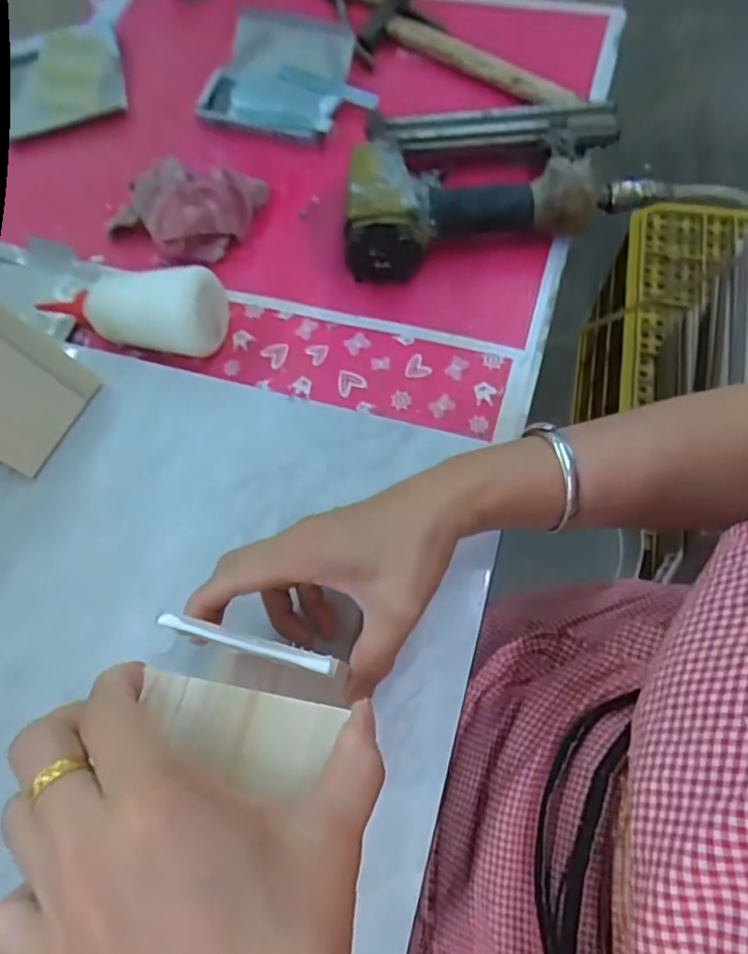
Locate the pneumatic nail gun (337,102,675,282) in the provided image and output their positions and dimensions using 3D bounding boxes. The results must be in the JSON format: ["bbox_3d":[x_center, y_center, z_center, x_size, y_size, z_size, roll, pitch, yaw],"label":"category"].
[{"bbox_3d":[0.090,-0.247,0.500,0.244,0.062,0.154,-11,68,-1],"label":"pneumatic nail gun"}]

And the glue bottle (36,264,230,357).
[{"bbox_3d":[-0.192,-0.137,0.469,0.161,0.055,0.060,8,69,6],"label":"glue bottle"}]

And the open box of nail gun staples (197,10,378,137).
[{"bbox_3d":[-0.075,-0.388,0.577,0.155,0.035,0.124,13,69,7],"label":"open box of nail gun staples"}]

